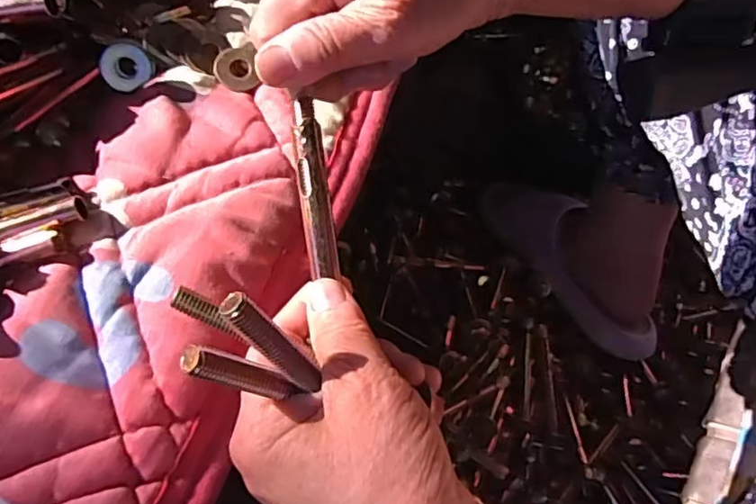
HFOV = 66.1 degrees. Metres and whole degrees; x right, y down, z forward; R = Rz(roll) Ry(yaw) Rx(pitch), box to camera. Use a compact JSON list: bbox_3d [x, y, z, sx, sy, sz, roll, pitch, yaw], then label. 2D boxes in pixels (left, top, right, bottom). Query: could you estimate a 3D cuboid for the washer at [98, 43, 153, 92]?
[{"bbox_3d":[-0.132,-0.097,0.303,0.024,0.023,0.004,-20,23,-7],"label":"washer"}]

